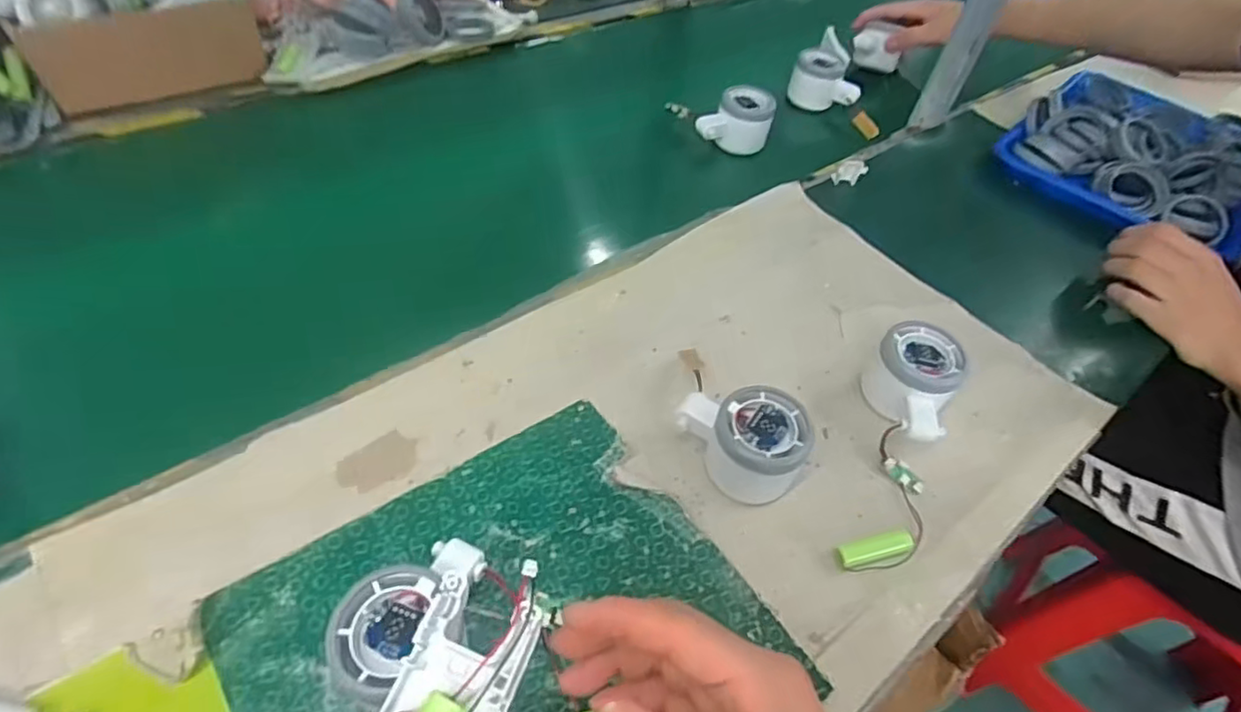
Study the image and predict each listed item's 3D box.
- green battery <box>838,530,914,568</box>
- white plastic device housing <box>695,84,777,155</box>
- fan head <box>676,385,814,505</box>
[{"bbox_3d":[0.153,0.116,0.380,0.050,0.012,0.014,-8,50,-14],"label":"green battery"},{"bbox_3d":[0.125,-0.257,0.684,0.077,0.053,0.046,10,49,2],"label":"white plastic device housing"},{"bbox_3d":[0.079,0.053,0.402,0.058,0.052,0.073,-24,56,-25],"label":"fan head"}]

